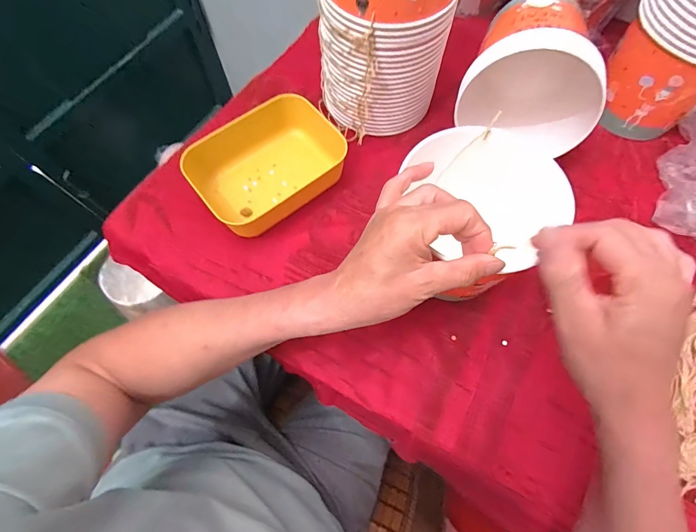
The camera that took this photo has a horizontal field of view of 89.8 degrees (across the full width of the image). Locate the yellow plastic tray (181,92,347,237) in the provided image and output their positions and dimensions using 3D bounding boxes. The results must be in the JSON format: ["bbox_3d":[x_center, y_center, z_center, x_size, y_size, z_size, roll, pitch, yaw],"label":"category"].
[{"bbox_3d":[-0.109,-0.130,0.463,0.183,0.055,0.144,-34,72,-13],"label":"yellow plastic tray"}]

